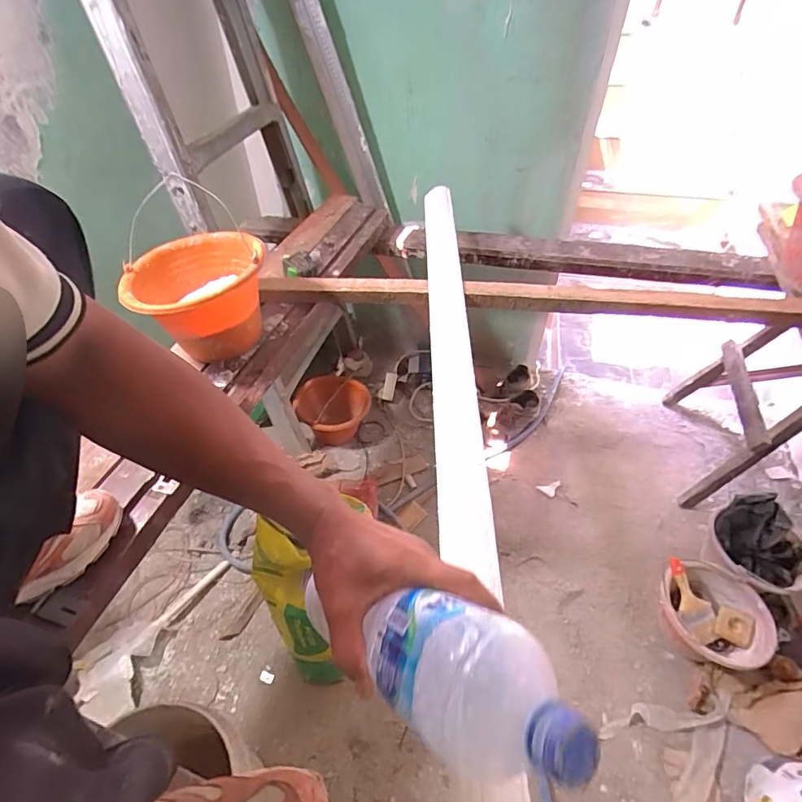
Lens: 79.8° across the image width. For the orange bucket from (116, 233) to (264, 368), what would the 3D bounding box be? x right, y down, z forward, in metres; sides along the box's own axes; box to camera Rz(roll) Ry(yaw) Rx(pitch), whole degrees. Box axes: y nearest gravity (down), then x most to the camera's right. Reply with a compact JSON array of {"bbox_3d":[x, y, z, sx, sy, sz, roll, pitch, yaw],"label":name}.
[{"bbox_3d":[-0.380,-0.196,0.920,0.250,0.159,0.247,0,46,0],"label":"orange bucket"}]

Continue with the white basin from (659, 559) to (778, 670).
[{"bbox_3d":[0.796,0.570,1.250,0.250,0.163,0.254,0,46,0],"label":"white basin"}]

